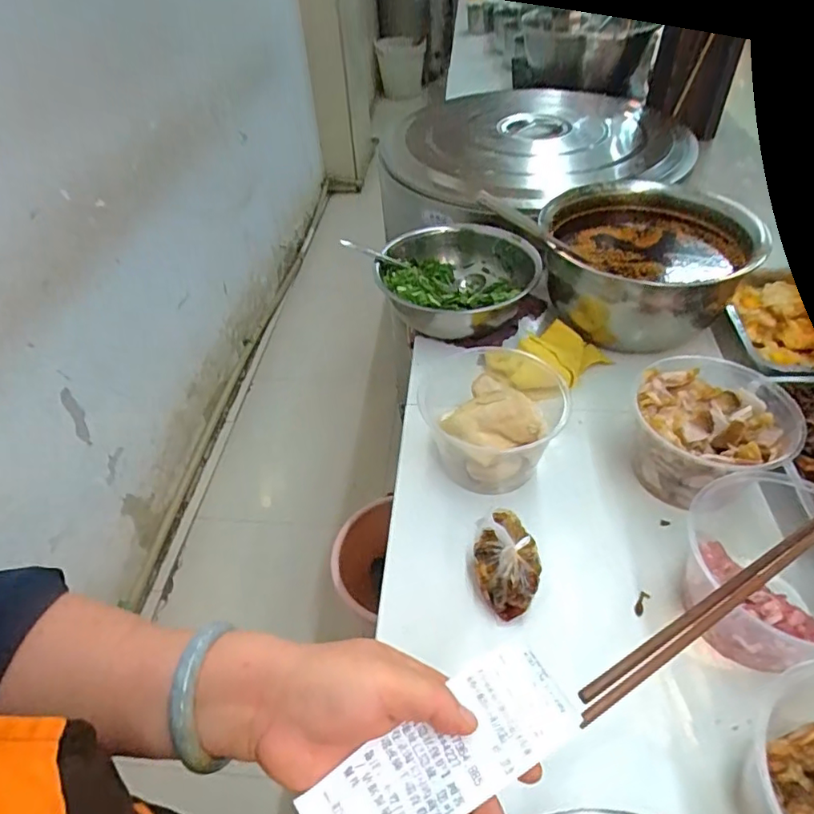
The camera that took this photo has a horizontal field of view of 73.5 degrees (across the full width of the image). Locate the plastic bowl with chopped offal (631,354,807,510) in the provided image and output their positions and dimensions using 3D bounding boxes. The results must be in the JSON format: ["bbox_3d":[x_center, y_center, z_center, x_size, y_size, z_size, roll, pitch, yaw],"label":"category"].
[{"bbox_3d":[0.336,0.027,0.618,0.150,0.104,0.156,-2,47,2],"label":"plastic bowl with chopped offal"}]

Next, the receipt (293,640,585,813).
[{"bbox_3d":[0.019,0.186,0.289,0.146,0.024,0.050,-29,51,-12],"label":"receipt"}]

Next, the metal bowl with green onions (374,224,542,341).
[{"bbox_3d":[0.075,-0.212,0.893,0.250,0.087,0.261,-2,47,2],"label":"metal bowl with green onions"}]

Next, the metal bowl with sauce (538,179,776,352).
[{"bbox_3d":[0.361,-0.225,0.862,0.269,0.144,0.270,2,47,5],"label":"metal bowl with sauce"}]

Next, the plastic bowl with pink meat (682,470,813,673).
[{"bbox_3d":[0.349,0.158,0.518,0.174,0.123,0.166,-2,47,2],"label":"plastic bowl with pink meat"}]

